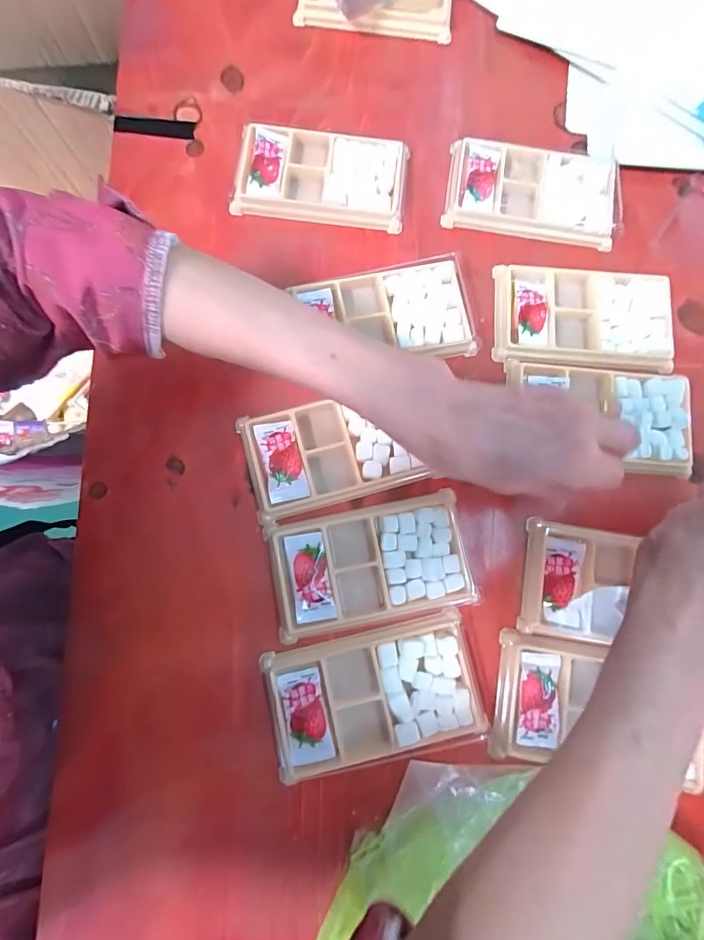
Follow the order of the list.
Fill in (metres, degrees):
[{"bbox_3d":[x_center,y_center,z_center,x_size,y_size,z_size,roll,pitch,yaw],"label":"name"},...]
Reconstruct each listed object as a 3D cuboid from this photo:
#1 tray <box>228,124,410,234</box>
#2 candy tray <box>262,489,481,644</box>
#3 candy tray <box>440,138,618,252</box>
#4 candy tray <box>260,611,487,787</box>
[{"bbox_3d":[-0.024,-0.236,0.343,0.132,0.019,0.073,7,80,0],"label":"tray"},{"bbox_3d":[0.012,0.065,0.295,0.132,0.012,0.079,-10,80,-3],"label":"candy tray"},{"bbox_3d":[0.144,-0.225,0.345,0.131,0.015,0.074,9,80,0],"label":"candy tray"},{"bbox_3d":[0.014,0.148,0.280,0.137,0.011,0.079,-12,80,-3],"label":"candy tray"}]

